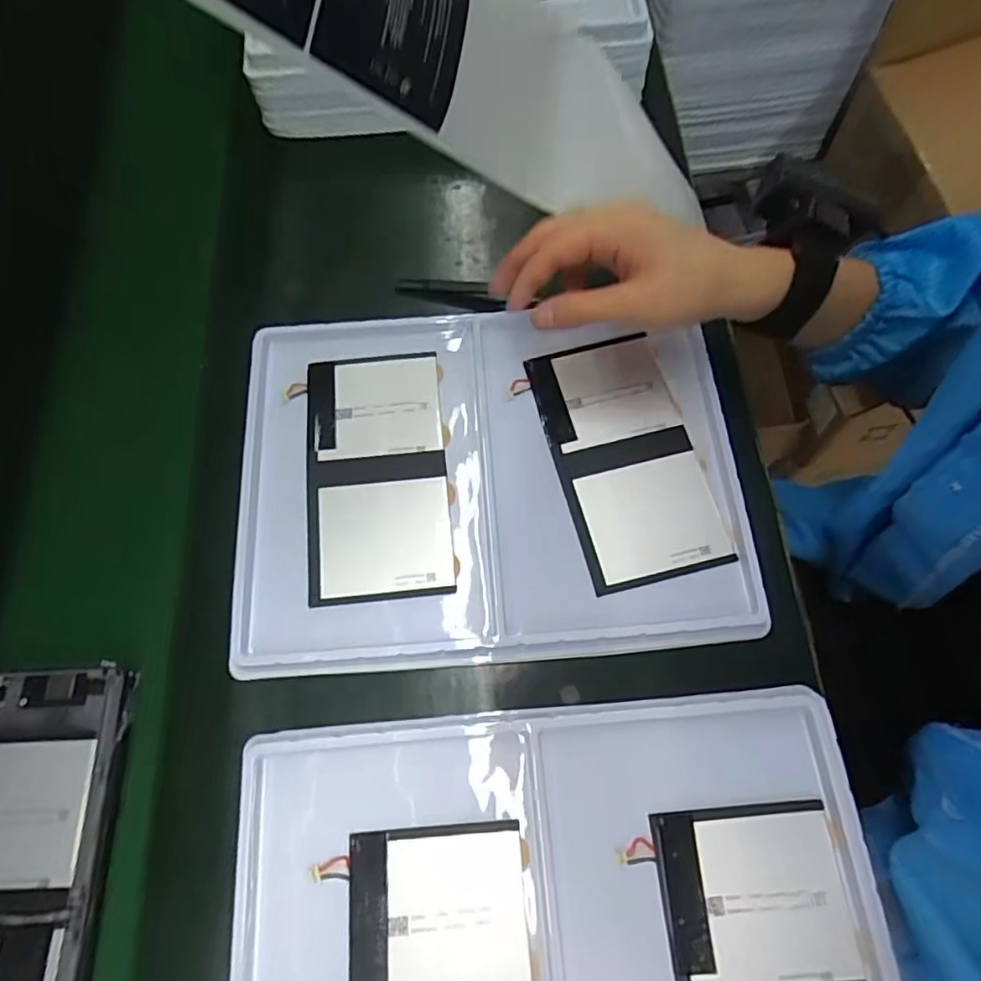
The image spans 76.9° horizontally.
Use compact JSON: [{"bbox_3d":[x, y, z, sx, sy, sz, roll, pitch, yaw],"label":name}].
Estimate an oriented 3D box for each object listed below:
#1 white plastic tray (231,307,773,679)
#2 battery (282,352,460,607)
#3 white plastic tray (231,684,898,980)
[{"bbox_3d":[-0.001,-0.012,0.408,0.315,0.018,0.235,-4,71,-1],"label":"white plastic tray"},{"bbox_3d":[-0.076,-0.015,0.412,0.095,0.006,0.172,-8,68,-1],"label":"battery"},{"bbox_3d":[0.034,0.234,0.307,0.319,0.017,0.235,-5,71,-1],"label":"white plastic tray"}]

